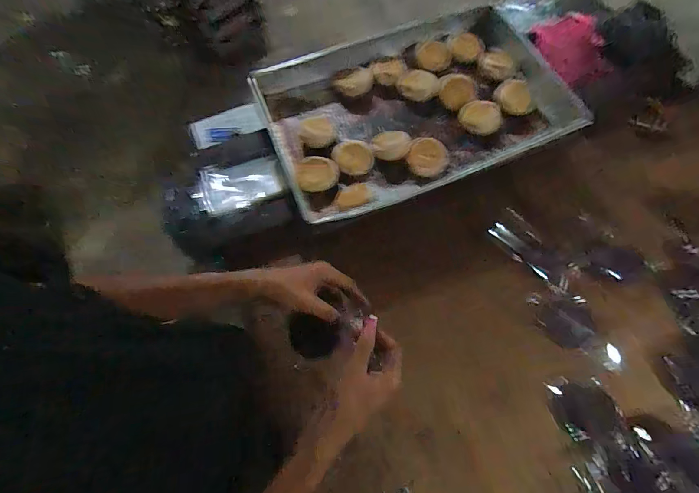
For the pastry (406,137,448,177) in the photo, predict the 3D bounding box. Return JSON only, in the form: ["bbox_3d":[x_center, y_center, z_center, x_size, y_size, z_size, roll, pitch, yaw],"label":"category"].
[{"bbox_3d":[0.166,-0.189,0.710,0.080,0.024,0.088,21,70,8],"label":"pastry"}]

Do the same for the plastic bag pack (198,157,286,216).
[{"bbox_3d":[-0.231,-0.135,0.724,0.170,0.028,0.111,-16,69,-7],"label":"plastic bag pack"}]

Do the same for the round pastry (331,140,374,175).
[{"bbox_3d":[0.007,-0.194,0.716,0.084,0.018,0.079,0,68,0],"label":"round pastry"}]

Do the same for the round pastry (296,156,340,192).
[{"bbox_3d":[-0.068,-0.155,0.708,0.087,0.022,0.074,-5,68,-3],"label":"round pastry"}]

